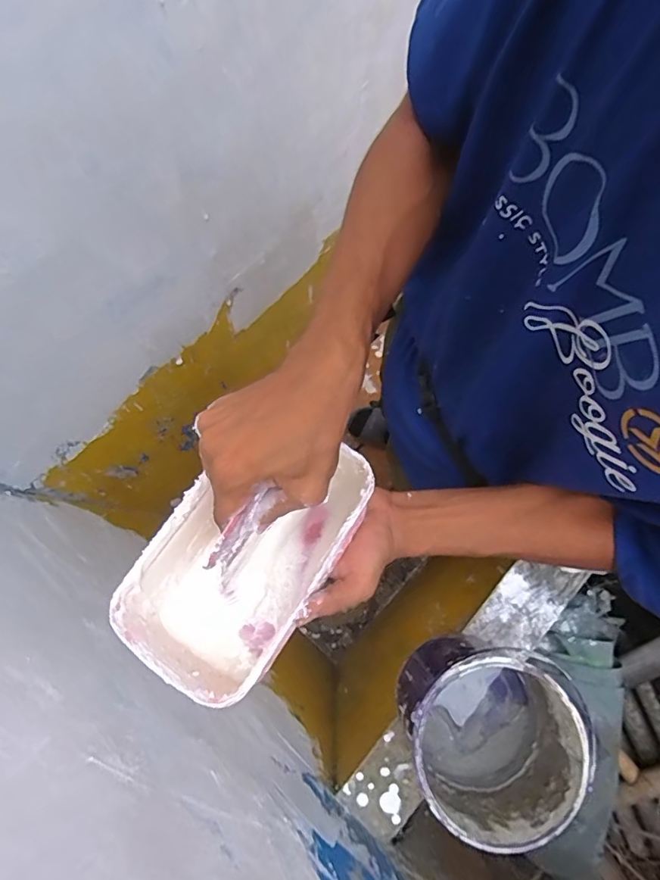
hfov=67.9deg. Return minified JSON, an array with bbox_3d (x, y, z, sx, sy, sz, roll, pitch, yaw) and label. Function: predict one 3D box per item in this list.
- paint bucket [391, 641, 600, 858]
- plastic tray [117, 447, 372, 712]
[{"bbox_3d":[0.185,0.353,0.604,0.188,0.168,0.183,0,77,1],"label":"paint bucket"},{"bbox_3d":[-0.055,0.075,0.361,0.109,0.085,0.194,31,80,8],"label":"plastic tray"}]

